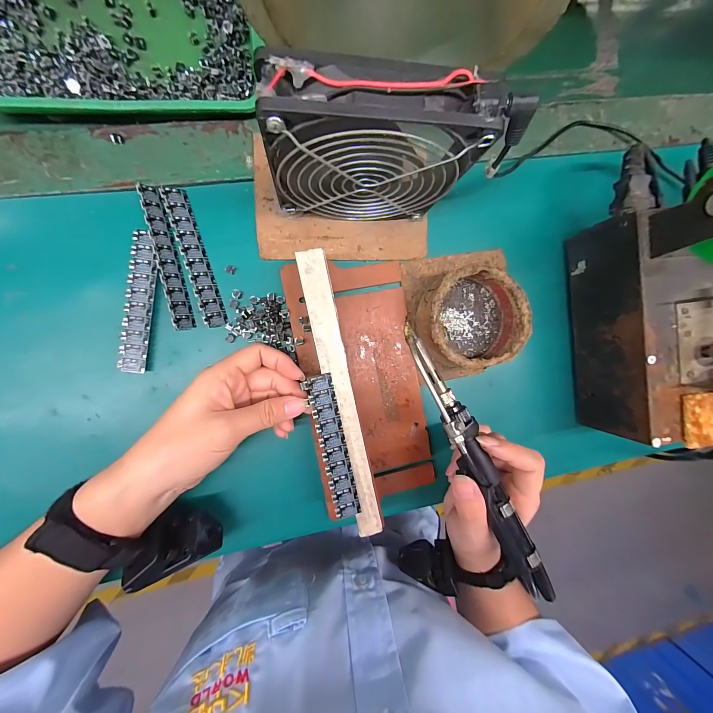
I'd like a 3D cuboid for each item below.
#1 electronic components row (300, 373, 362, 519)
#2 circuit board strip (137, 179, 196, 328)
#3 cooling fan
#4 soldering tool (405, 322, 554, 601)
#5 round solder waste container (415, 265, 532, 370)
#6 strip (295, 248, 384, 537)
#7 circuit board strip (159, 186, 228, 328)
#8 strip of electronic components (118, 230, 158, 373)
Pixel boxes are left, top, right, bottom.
[{"bbox_3d":[-0.017,0.067,0.225,0.020,0.004,0.108,-13,94,-7],"label":"electronic components row"},{"bbox_3d":[-0.146,-0.076,0.234,0.004,0.019,0.110,-10,96,26],"label":"circuit board strip"},{"bbox_3d":[0.012,-0.121,0.196,0.128,0.127,0.027,-3,94,-8],"label":"cooling fan"},{"bbox_3d":[0.084,0.073,0.205,0.021,0.022,0.207,-27,89,-6],"label":"soldering tool"},{"bbox_3d":[0.093,-0.031,0.255,0.091,0.039,0.081,-19,96,-7],"label":"round solder waste container"},{"bbox_3d":[-0.011,0.030,0.227,0.021,0.006,0.216,-12,95,-7],"label":"strip"},{"bbox_3d":[-0.127,-0.077,0.237,0.015,0.011,0.109,-17,96,-7],"label":"circuit board strip"},{"bbox_3d":[-0.169,-0.042,0.235,0.019,0.009,0.107,8,93,-9],"label":"strip of electronic components"}]

